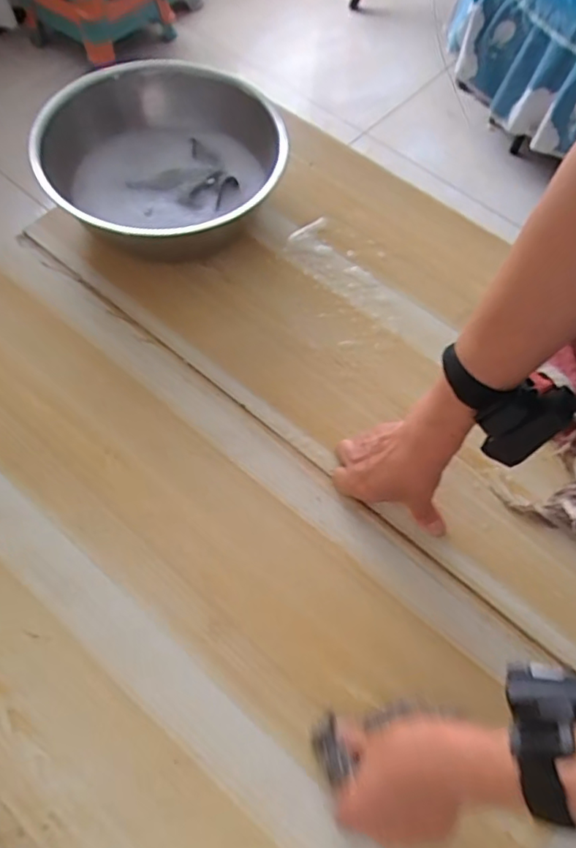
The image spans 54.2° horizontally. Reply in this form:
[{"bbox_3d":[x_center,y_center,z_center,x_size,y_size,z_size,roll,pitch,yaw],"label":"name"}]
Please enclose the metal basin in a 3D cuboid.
[{"bbox_3d":[-0.145,-0.308,0.684,0.272,0.098,0.283,1,64,-2],"label":"metal basin"}]

